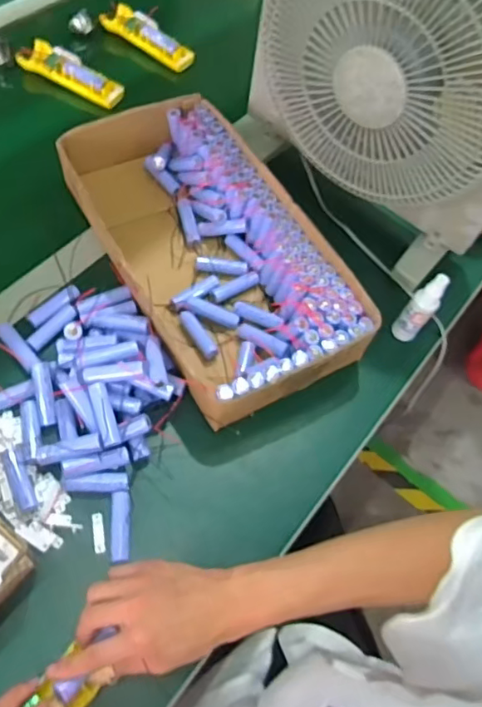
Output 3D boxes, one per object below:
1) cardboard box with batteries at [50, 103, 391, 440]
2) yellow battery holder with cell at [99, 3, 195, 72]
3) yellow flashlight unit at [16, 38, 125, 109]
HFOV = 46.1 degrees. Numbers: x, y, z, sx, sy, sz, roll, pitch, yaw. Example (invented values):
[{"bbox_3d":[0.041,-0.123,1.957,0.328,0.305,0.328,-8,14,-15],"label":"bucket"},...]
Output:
[{"bbox_3d":[-0.040,-0.130,0.694,0.225,0.079,0.414,-24,68,-20],"label":"cardboard box with batteries"},{"bbox_3d":[-0.154,-0.515,0.925,0.172,0.035,0.056,42,64,14],"label":"yellow battery holder with cell"},{"bbox_3d":[-0.259,-0.424,0.861,0.163,0.027,0.057,32,62,8],"label":"yellow flashlight unit"}]

